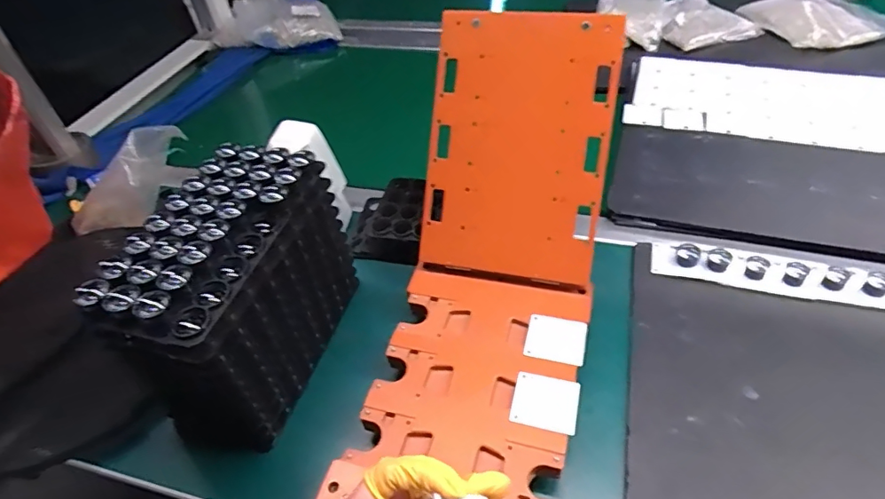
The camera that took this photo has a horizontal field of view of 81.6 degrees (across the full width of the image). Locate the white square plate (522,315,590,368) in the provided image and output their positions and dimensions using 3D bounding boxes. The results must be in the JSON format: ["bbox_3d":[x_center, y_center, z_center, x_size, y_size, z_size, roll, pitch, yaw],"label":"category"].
[{"bbox_3d":[0.098,0.077,0.442,0.050,0.005,0.046,10,49,14],"label":"white square plate"}]

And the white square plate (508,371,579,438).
[{"bbox_3d":[0.081,0.120,0.405,0.050,0.004,0.045,4,46,20],"label":"white square plate"}]

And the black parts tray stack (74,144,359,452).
[{"bbox_3d":[-0.167,0.035,0.437,0.101,0.166,0.204,12,50,16],"label":"black parts tray stack"}]

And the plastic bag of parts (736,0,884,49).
[{"bbox_3d":[0.600,-0.367,0.832,0.204,0.034,0.147,6,48,11],"label":"plastic bag of parts"}]

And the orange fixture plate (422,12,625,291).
[{"bbox_3d":[0.067,-0.089,0.467,0.157,0.233,0.010,8,10,13],"label":"orange fixture plate"}]

